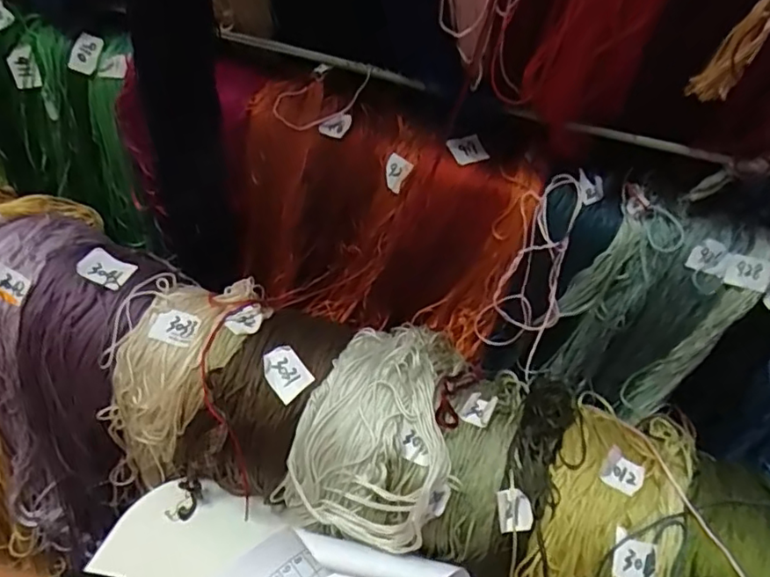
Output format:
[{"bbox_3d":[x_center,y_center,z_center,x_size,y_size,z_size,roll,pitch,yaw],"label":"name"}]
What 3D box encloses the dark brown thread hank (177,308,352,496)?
[{"bbox_3d":[-0.065,0.069,0.330,0.056,0.074,0.090,31,48,20],"label":"dark brown thread hank"}]

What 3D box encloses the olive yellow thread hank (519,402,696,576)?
[{"bbox_3d":[0.109,0.128,0.315,0.064,0.100,0.112,27,47,17],"label":"olive yellow thread hank"}]

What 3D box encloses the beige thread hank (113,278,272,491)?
[{"bbox_3d":[-0.123,0.057,0.346,0.069,0.138,0.061,33,8,24],"label":"beige thread hank"}]

